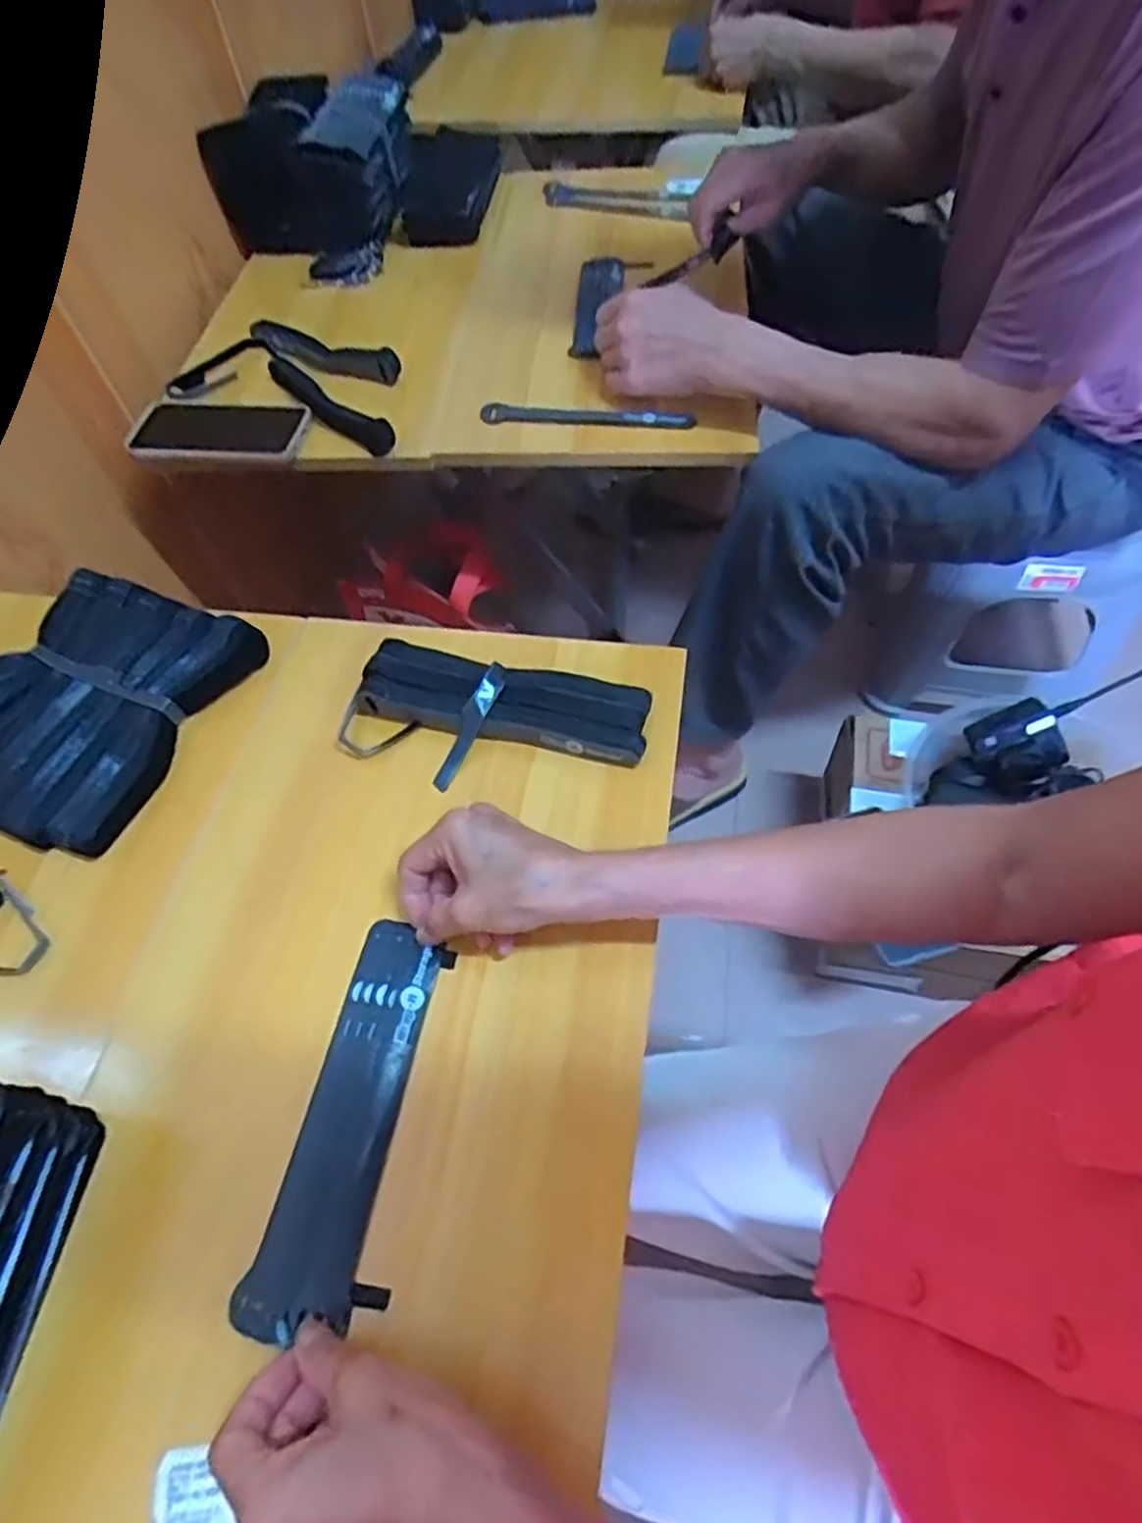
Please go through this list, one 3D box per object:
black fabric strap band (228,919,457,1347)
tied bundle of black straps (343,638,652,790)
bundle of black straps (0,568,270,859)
[{"bbox_3d":[-0.111,0.184,0.395,0.060,0.014,0.194,7,60,9],"label":"black fabric strap band"},{"bbox_3d":[-0.051,-0.029,0.507,0.198,0.024,0.087,11,59,11],"label":"tied bundle of black straps"},{"bbox_3d":[-0.346,-0.047,0.528,0.187,0.038,0.204,15,60,13],"label":"bundle of black straps"}]

